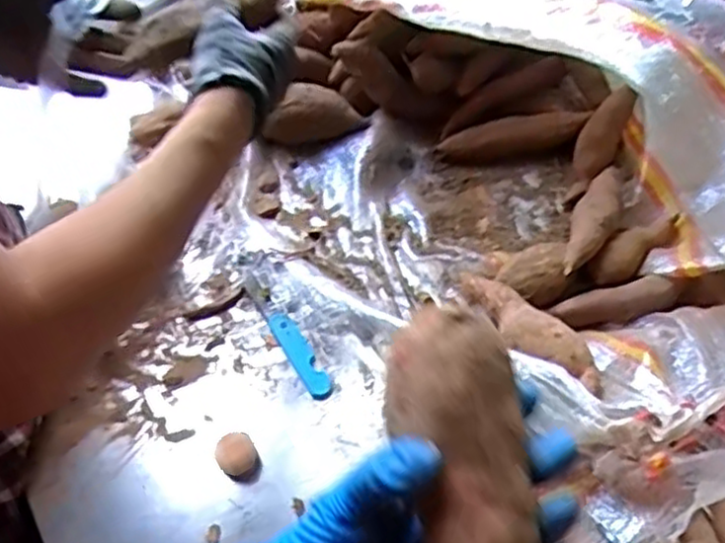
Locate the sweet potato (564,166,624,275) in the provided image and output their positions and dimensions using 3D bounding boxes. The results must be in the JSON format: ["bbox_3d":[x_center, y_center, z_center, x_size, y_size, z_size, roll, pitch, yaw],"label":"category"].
[{"bbox_3d":[0.210,-0.053,0.654,0.037,0.034,0.162,18,39,20],"label":"sweet potato"}]

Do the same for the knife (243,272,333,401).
[{"bbox_3d":[-0.066,0.053,0.638,0.022,0.009,0.148,-27,52,-16],"label":"knife"}]

